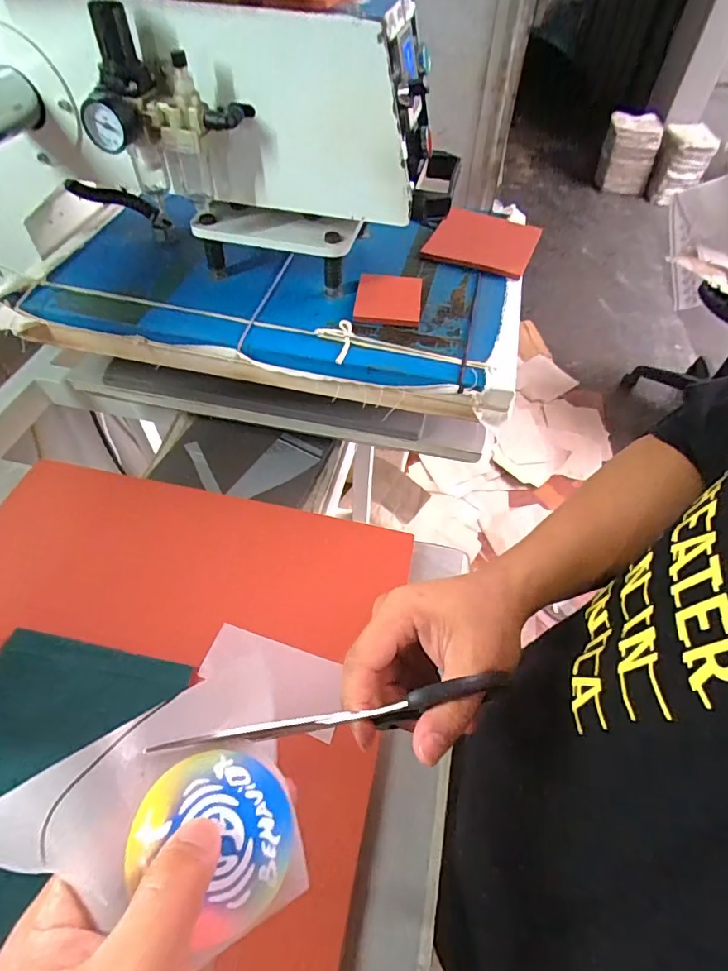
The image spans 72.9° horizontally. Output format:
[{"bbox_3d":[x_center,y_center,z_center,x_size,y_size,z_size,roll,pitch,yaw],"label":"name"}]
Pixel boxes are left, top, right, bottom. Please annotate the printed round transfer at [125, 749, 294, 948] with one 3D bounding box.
[{"bbox_3d":[-0.058,0.137,0.195,0.060,0.005,0.053,35,49,1],"label":"printed round transfer"}]

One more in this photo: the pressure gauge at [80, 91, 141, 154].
[{"bbox_3d":[-0.227,-0.330,0.445,0.038,0.040,0.034,10,53,6],"label":"pressure gauge"}]

